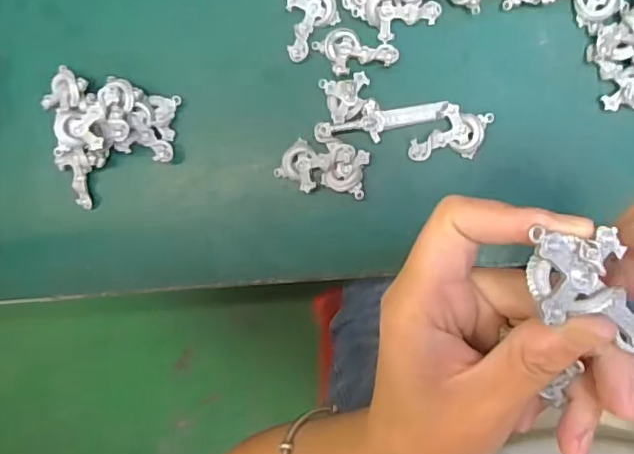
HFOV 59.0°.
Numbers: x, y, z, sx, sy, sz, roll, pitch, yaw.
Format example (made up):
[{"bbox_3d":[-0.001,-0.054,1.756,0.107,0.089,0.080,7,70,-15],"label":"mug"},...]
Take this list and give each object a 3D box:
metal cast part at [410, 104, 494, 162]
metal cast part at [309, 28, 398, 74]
[{"bbox_3d":[0.080,-0.056,0.337,0.048,0.009,0.030,-3,92,7],"label":"metal cast part"},{"bbox_3d":[0.023,-0.109,0.342,0.049,0.007,0.029,-10,92,8],"label":"metal cast part"}]

